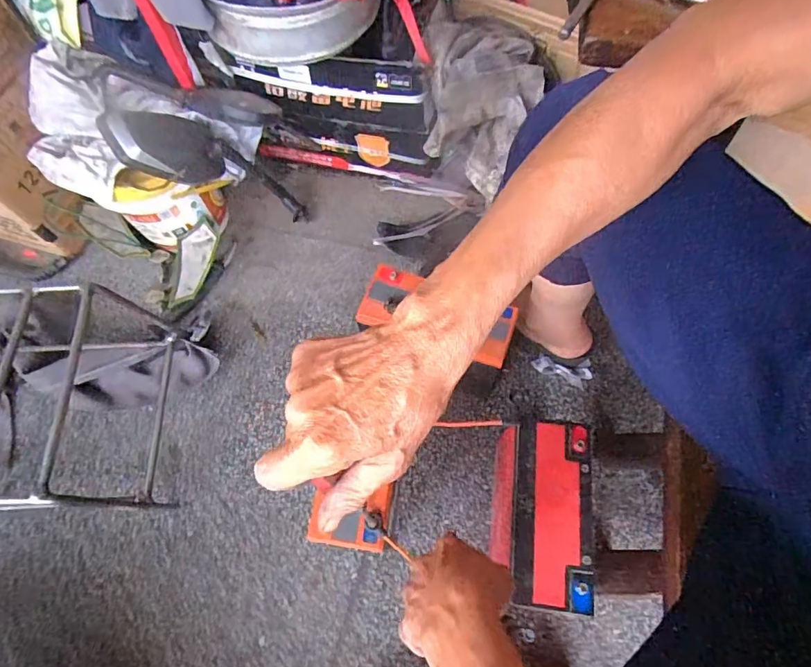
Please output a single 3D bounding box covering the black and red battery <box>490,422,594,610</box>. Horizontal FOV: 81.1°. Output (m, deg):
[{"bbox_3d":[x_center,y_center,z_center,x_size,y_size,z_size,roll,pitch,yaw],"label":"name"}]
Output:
[{"bbox_3d":[0.145,0.204,0.545,0.086,0.177,0.180,4,67,5],"label":"black and red battery"}]

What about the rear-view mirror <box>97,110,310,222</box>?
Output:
[{"bbox_3d":[-0.269,-0.246,0.701,0.045,0.314,0.086,23,100,33],"label":"rear-view mirror"}]

